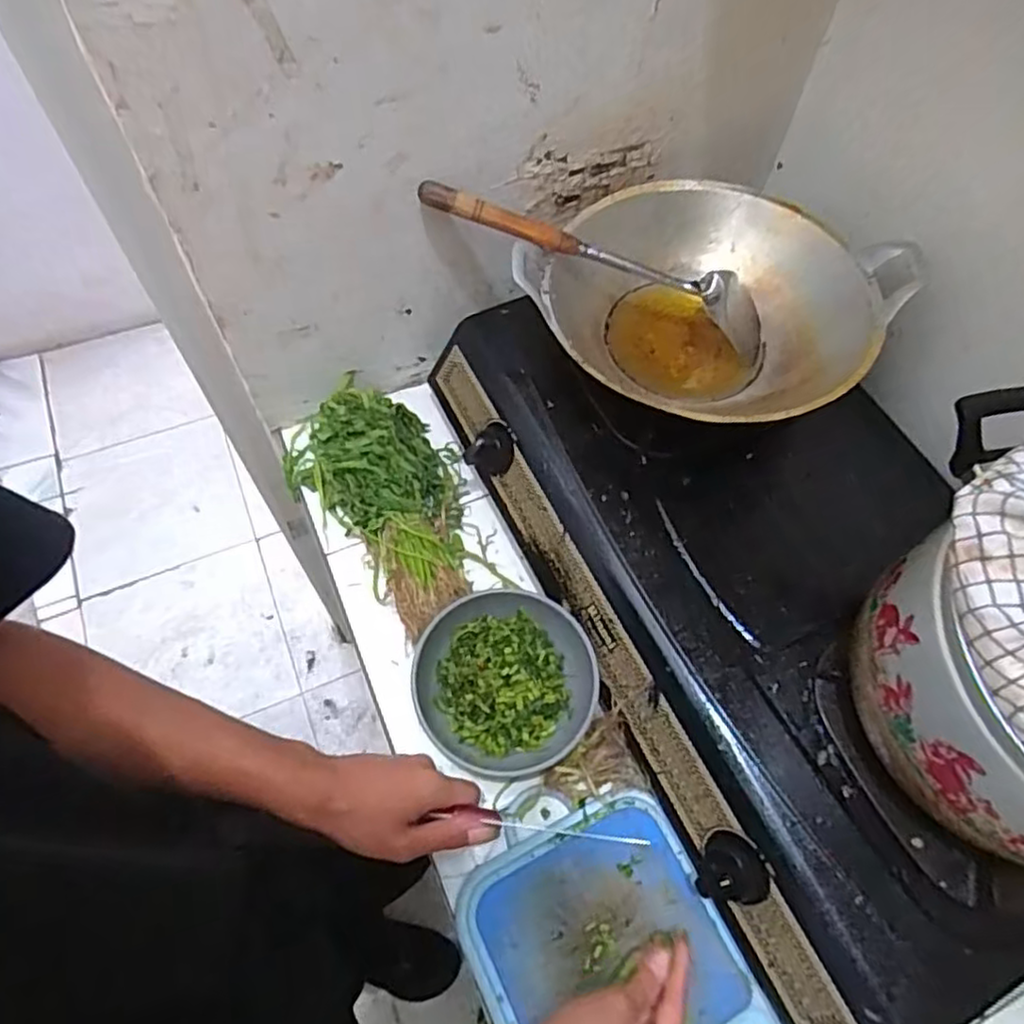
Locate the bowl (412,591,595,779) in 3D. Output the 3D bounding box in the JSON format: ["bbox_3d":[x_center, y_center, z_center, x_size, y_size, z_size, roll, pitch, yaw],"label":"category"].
[{"bbox_3d":[-0.005,0.153,0.609,0.157,0.054,0.148,1,62,-2],"label":"bowl"}]

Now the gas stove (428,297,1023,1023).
[{"bbox_3d":[0.207,0.051,0.624,0.319,0.138,0.665,-23,66,-14],"label":"gas stove"}]

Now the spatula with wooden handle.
[{"bbox_3d":[0.087,-0.232,0.620,0.344,0.051,0.068,18,61,-11],"label":"spatula with wooden handle"}]

